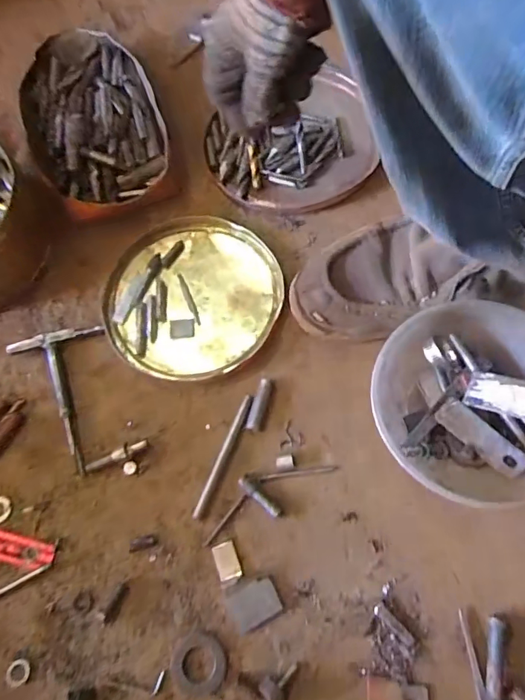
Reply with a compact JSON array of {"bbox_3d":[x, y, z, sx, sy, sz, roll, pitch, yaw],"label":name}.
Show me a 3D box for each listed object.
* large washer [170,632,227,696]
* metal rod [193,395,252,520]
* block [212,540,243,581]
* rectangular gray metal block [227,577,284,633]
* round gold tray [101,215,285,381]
[{"bbox_3d":[-0.053,0.263,0.382,0.045,0.004,0.044,0,71,0],"label":"large washer"},{"bbox_3d":[-0.036,0.100,0.436,0.010,0.009,0.121,23,72,8],"label":"metal rod"},{"bbox_3d":[-0.032,0.190,0.413,0.021,0.009,0.031,-18,72,-6],"label":"block"},{"bbox_3d":[-0.006,0.220,0.398,0.041,0.004,0.034,-21,72,-7],"label":"rectangular gray metal block"},{"bbox_3d":[-0.074,-0.059,0.491,0.181,0.012,0.184,0,71,0],"label":"round gold tray"}]

